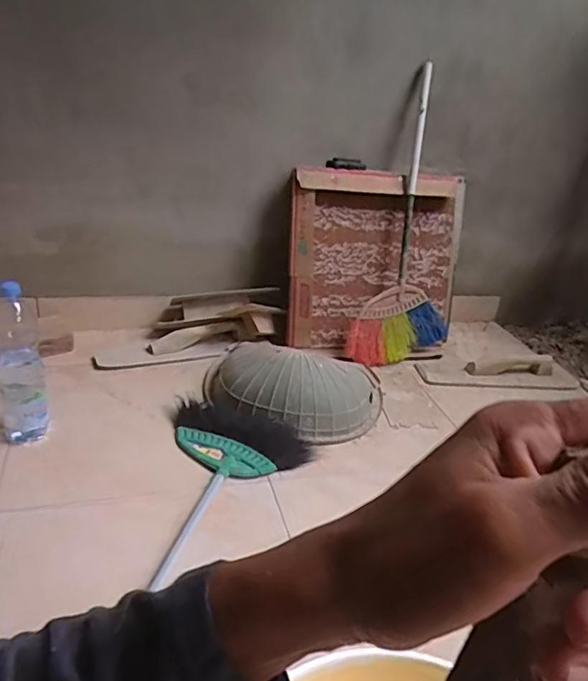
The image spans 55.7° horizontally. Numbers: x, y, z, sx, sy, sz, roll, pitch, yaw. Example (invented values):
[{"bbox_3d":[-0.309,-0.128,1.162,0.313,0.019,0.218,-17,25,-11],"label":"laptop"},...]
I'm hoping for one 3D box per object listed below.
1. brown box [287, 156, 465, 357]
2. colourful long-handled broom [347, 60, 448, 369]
[{"bbox_3d":[0.253,-0.246,1.632,0.550,0.529,0.088,-4,7,-17],"label":"brown box"},{"bbox_3d":[0.351,-0.356,1.637,0.313,0.882,0.078,10,-3,-19],"label":"colourful long-handled broom"}]

